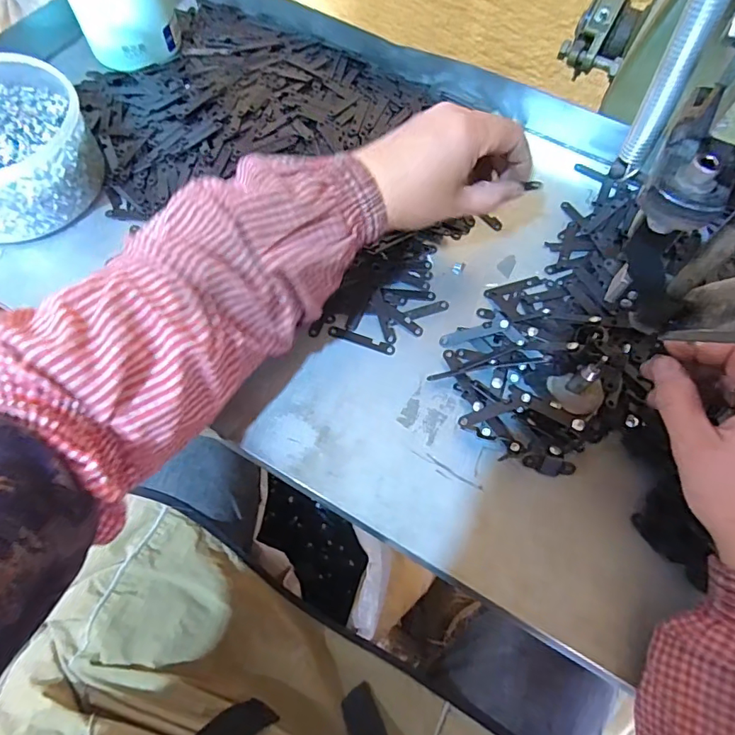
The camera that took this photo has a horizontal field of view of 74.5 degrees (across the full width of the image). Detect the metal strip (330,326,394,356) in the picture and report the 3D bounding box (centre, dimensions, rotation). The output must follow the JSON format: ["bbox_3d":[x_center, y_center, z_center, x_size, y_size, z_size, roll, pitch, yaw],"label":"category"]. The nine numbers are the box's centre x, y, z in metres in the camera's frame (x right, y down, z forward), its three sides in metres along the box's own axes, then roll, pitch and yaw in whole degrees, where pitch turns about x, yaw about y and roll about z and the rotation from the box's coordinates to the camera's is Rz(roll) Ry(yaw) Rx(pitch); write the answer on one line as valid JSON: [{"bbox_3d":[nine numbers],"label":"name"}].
[{"bbox_3d":[-0.004,-0.021,0.369,0.052,0.004,0.008,18,67,7],"label":"metal strip"}]

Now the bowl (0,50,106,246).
[{"bbox_3d":[-0.313,-0.188,0.405,0.148,0.061,0.170,-36,71,-16],"label":"bowl"}]

